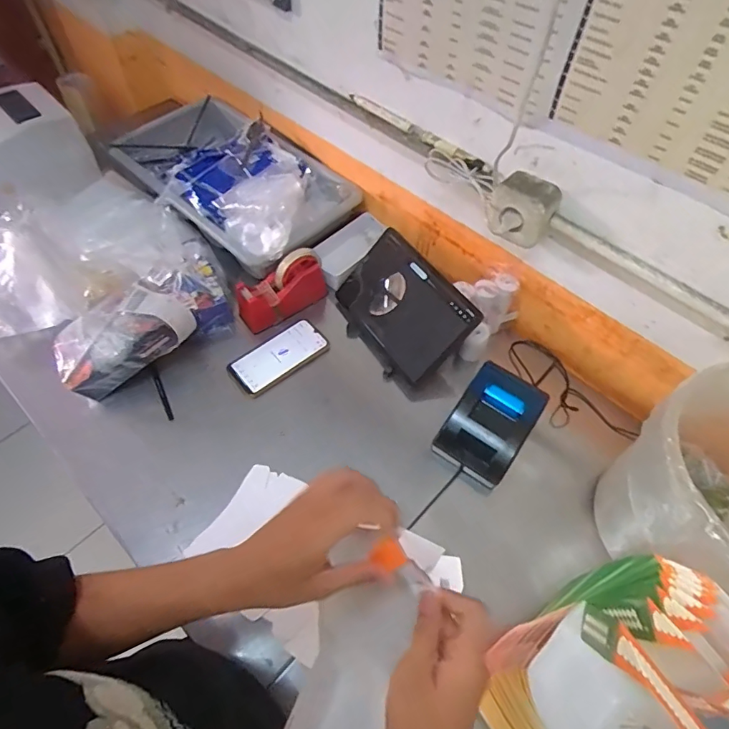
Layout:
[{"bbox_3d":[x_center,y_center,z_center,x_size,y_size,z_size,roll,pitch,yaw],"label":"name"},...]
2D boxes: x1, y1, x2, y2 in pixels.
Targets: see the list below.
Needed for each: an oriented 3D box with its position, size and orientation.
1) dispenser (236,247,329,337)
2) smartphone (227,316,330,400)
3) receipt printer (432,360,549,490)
[{"bbox_3d":[-0.151,-0.137,0.858,0.164,0.131,0.060,-27,62,-17],"label":"dispenser"},{"bbox_3d":[-0.148,-0.015,0.827,0.168,0.017,0.085,-34,64,-21],"label":"smartphone"},{"bbox_3d":[0.190,0.093,0.717,0.114,0.090,0.144,32,62,18],"label":"receipt printer"}]

